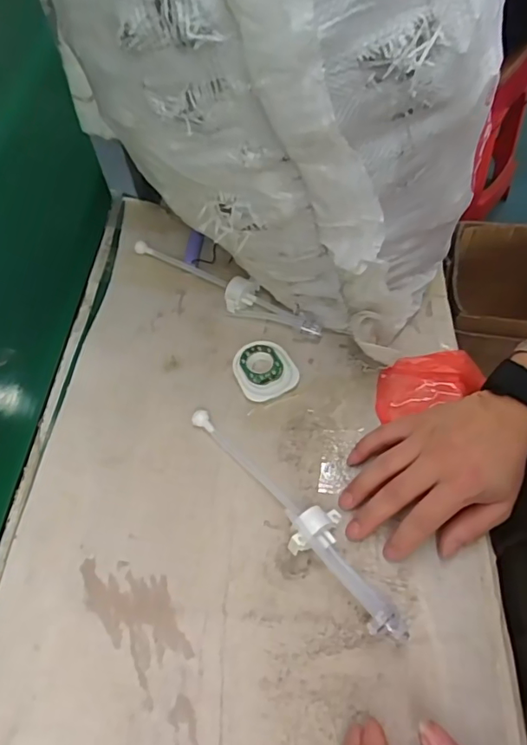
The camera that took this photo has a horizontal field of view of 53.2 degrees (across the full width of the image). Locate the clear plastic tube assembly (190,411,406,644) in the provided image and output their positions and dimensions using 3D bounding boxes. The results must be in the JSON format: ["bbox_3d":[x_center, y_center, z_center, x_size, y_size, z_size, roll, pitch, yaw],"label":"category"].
[{"bbox_3d":[0.018,0.094,0.369,0.038,0.029,0.210,-40,62,-20],"label":"clear plastic tube assembly"}]

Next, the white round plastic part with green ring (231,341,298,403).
[{"bbox_3d":[0.001,-0.003,0.446,0.049,0.008,0.055,-21,57,-9],"label":"white round plastic part with green ring"}]

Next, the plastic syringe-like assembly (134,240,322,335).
[{"bbox_3d":[-0.041,-0.078,0.487,0.207,0.022,0.030,24,62,20],"label":"plastic syringe-like assembly"}]

